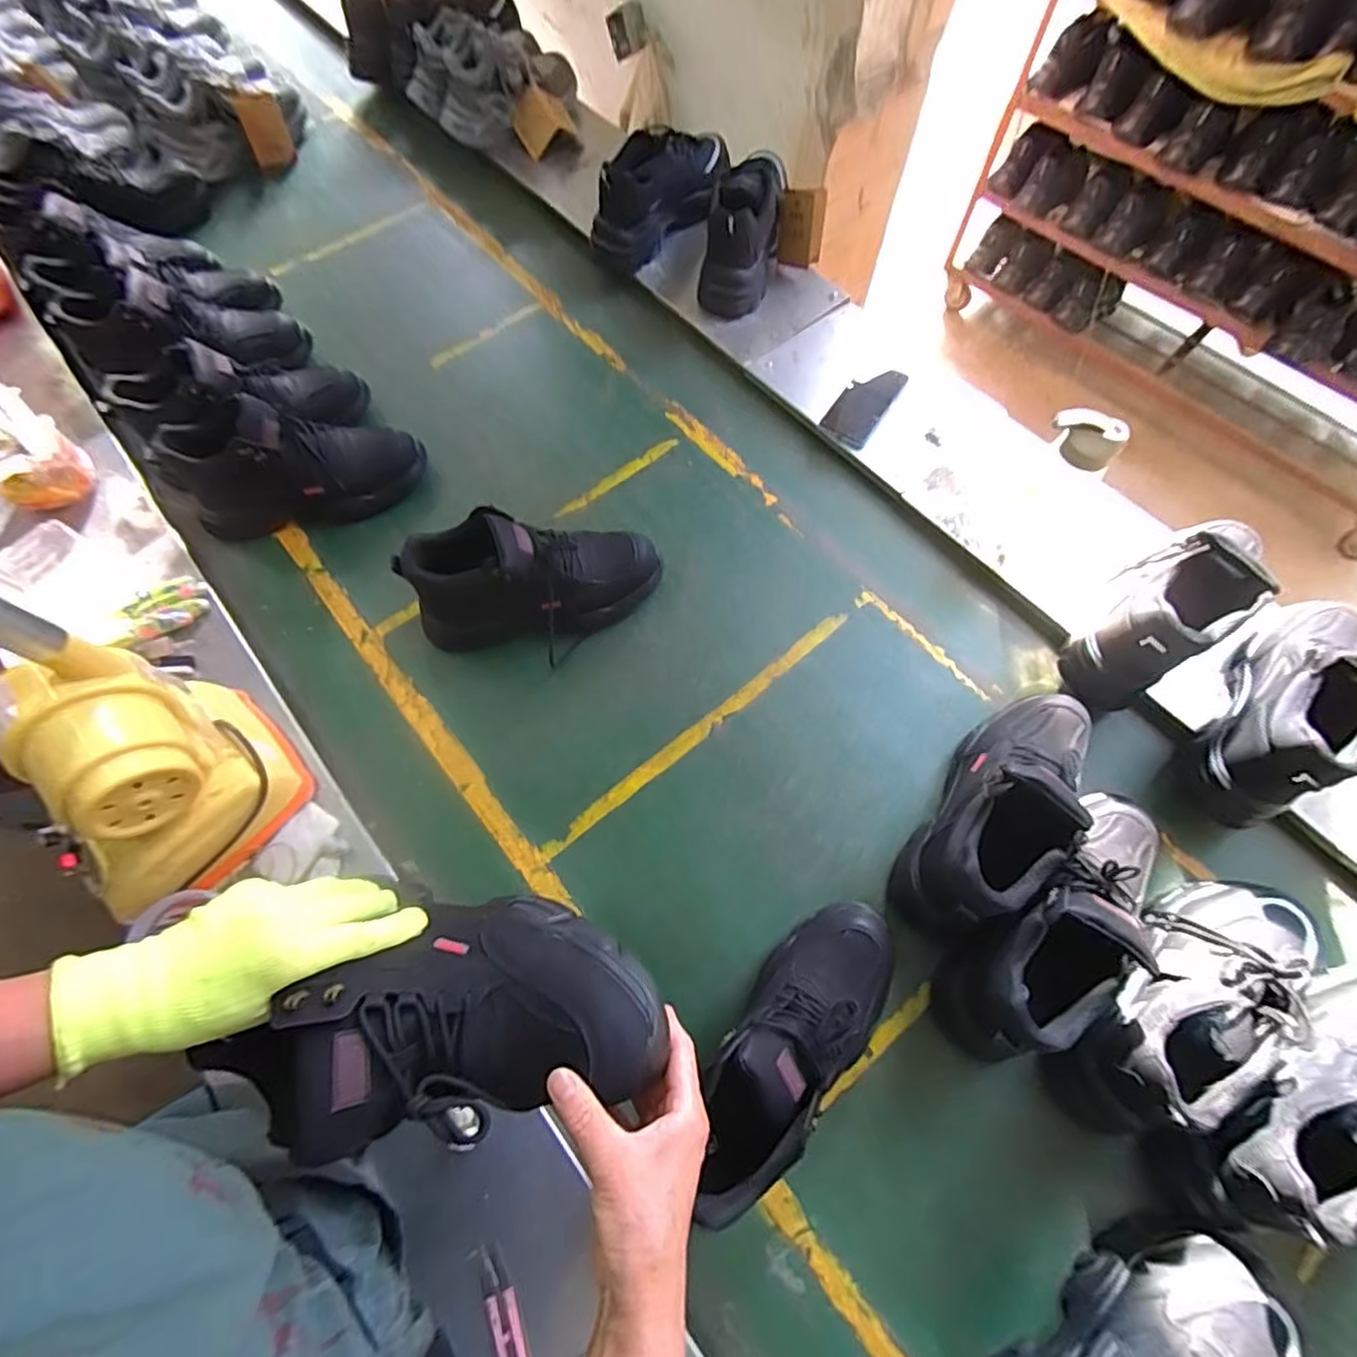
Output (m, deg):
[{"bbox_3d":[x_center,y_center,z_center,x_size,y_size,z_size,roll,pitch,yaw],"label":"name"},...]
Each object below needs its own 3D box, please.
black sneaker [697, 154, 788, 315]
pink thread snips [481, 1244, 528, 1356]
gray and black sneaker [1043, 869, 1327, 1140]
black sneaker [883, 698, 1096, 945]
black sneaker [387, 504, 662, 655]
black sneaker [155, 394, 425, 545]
[{"bbox_3d":[0.103,-0.706,0.997,0.102,0.118,0.227,13,67,5],"label":"black sneaker"},{"bbox_3d":[-0.147,0.540,0.530,0.027,0.012,0.098,-19,68,-8],"label":"pink thread snips"},{"bbox_3d":[0.490,0.310,0.595,0.297,0.101,0.114,-42,73,-16],"label":"gray and black sneaker"},{"bbox_3d":[0.348,0.127,0.663,0.110,0.147,0.302,33,71,13],"label":"black sneaker"},{"bbox_3d":[-0.176,-0.123,0.780,0.304,0.152,0.098,-10,67,-4],"label":"black sneaker"},{"bbox_3d":[-0.513,-0.285,0.858,0.310,0.143,0.092,-19,68,-8],"label":"black sneaker"}]

